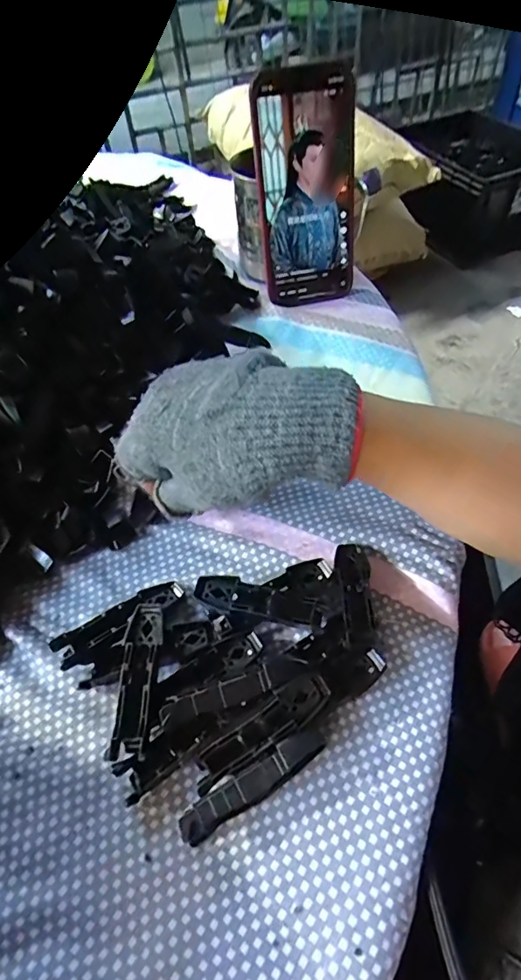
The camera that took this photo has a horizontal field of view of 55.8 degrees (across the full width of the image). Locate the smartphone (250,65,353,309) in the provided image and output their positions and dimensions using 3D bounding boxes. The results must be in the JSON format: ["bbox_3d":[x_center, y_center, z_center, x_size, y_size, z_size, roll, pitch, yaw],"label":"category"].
[{"bbox_3d":[0.036,-0.230,0.387,0.072,0.155,0.010,-12,36,-6],"label":"smartphone"}]

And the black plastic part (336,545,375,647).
[{"bbox_3d":[0.049,0.052,0.256,0.017,0.009,0.069,2,33,6],"label":"black plastic part"}]

